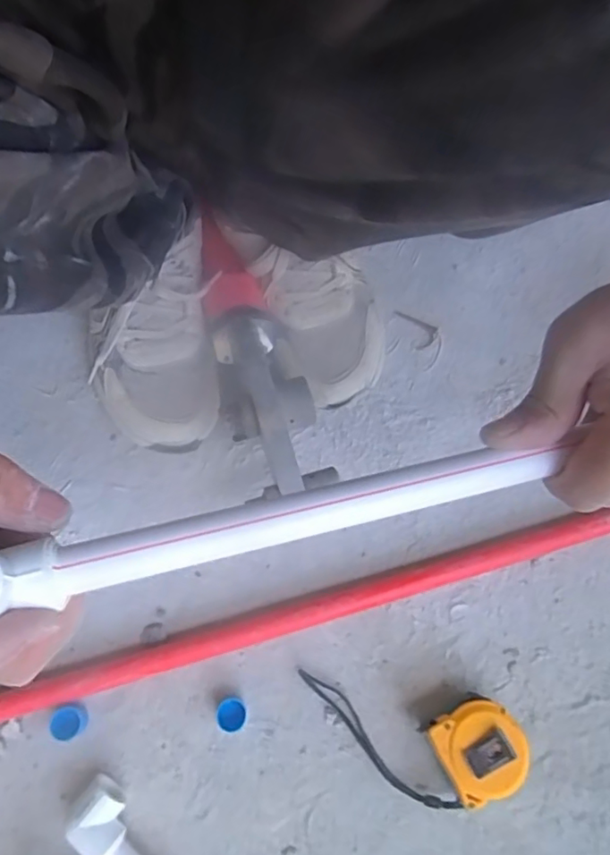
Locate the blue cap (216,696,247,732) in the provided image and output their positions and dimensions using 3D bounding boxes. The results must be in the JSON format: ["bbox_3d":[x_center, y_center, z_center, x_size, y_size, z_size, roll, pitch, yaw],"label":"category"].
[{"bbox_3d":[-0.057,0.219,0.437,0.023,0.019,0.022,1,69,-1],"label":"blue cap"}]

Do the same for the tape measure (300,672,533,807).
[{"bbox_3d":[0.078,0.237,0.425,0.160,0.043,0.076,6,69,1],"label":"tape measure"}]

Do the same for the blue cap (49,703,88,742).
[{"bbox_3d":[-0.179,0.225,0.434,0.026,0.022,0.025,1,69,-1],"label":"blue cap"}]

